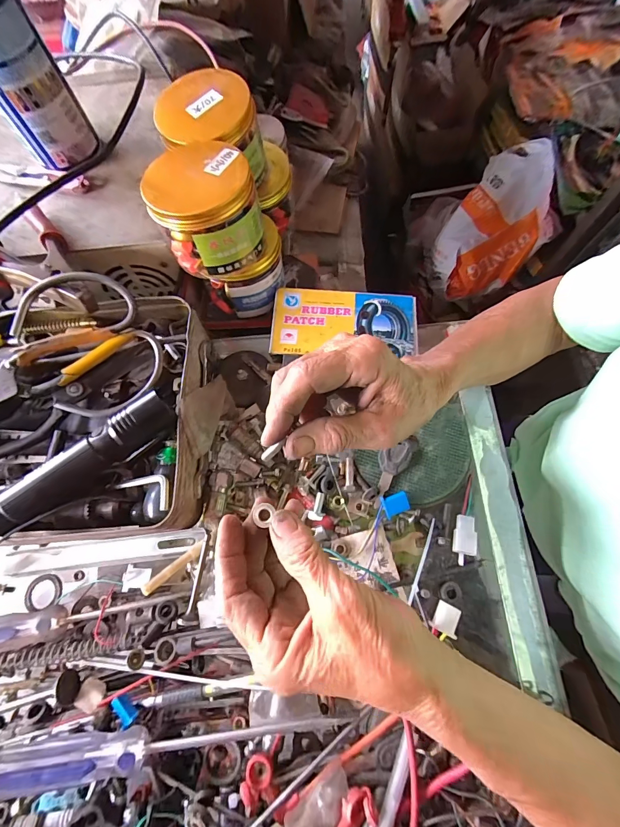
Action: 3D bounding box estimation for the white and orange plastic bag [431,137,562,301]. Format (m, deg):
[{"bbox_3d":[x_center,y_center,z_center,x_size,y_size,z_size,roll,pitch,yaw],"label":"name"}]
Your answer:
[{"bbox_3d":[0.487,-0.482,0.925,0.233,0.152,0.382,42,106,-12],"label":"white and orange plastic bag"}]

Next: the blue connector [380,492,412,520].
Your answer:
[{"bbox_3d":[0.073,0.076,0.301,0.022,0.006,0.018,-19,72,-6],"label":"blue connector"}]

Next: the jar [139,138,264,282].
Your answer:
[{"bbox_3d":[-0.084,-0.168,0.289,0.080,0.062,0.084,0,71,1],"label":"jar"}]

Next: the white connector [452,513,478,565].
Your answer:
[{"bbox_3d":[0.127,0.104,0.293,0.017,0.012,0.039,13,72,5],"label":"white connector"}]

